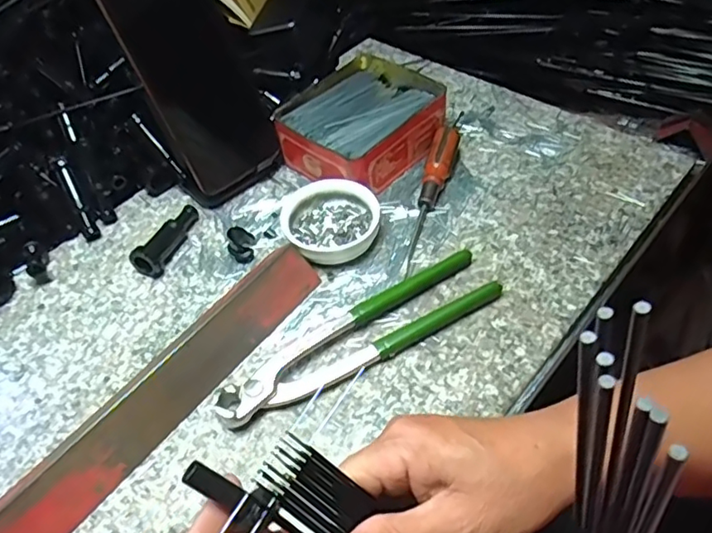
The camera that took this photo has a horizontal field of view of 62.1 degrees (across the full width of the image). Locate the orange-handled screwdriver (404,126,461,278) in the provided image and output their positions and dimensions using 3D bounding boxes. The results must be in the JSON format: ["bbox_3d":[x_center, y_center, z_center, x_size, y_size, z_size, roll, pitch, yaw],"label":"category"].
[{"bbox_3d":[0.056,-0.050,0.463,0.021,0.022,0.136,12,64,16],"label":"orange-handled screwdriver"}]

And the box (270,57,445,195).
[{"bbox_3d":[0.003,-0.122,0.504,0.112,0.043,0.125,34,60,30],"label":"box"}]

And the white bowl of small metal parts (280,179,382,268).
[{"bbox_3d":[-0.019,-0.033,0.446,0.070,0.026,0.069,-3,49,3],"label":"white bowl of small metal parts"}]

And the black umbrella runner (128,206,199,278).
[{"bbox_3d":[-0.146,-0.024,0.455,0.019,0.025,0.068,9,51,14],"label":"black umbrella runner"}]

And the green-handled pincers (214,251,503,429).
[{"bbox_3d":[0.002,0.045,0.390,0.199,0.016,0.046,-26,52,-16],"label":"green-handled pincers"}]

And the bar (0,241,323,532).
[{"bbox_3d":[-0.119,0.079,0.368,0.036,0.029,0.258,28,57,26],"label":"bar"}]

